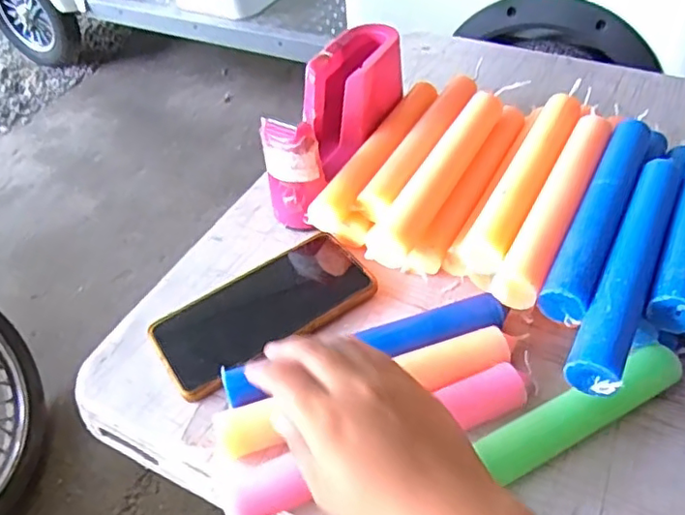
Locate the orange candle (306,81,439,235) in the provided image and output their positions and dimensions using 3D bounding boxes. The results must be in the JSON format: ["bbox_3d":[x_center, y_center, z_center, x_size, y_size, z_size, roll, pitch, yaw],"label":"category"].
[{"bbox_3d":[0.034,-0.093,0.522,0.030,0.024,0.191,20,52,23],"label":"orange candle"}]

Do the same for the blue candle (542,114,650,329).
[{"bbox_3d":[0.182,-0.036,0.415,0.028,0.021,0.200,20,52,23],"label":"blue candle"}]

